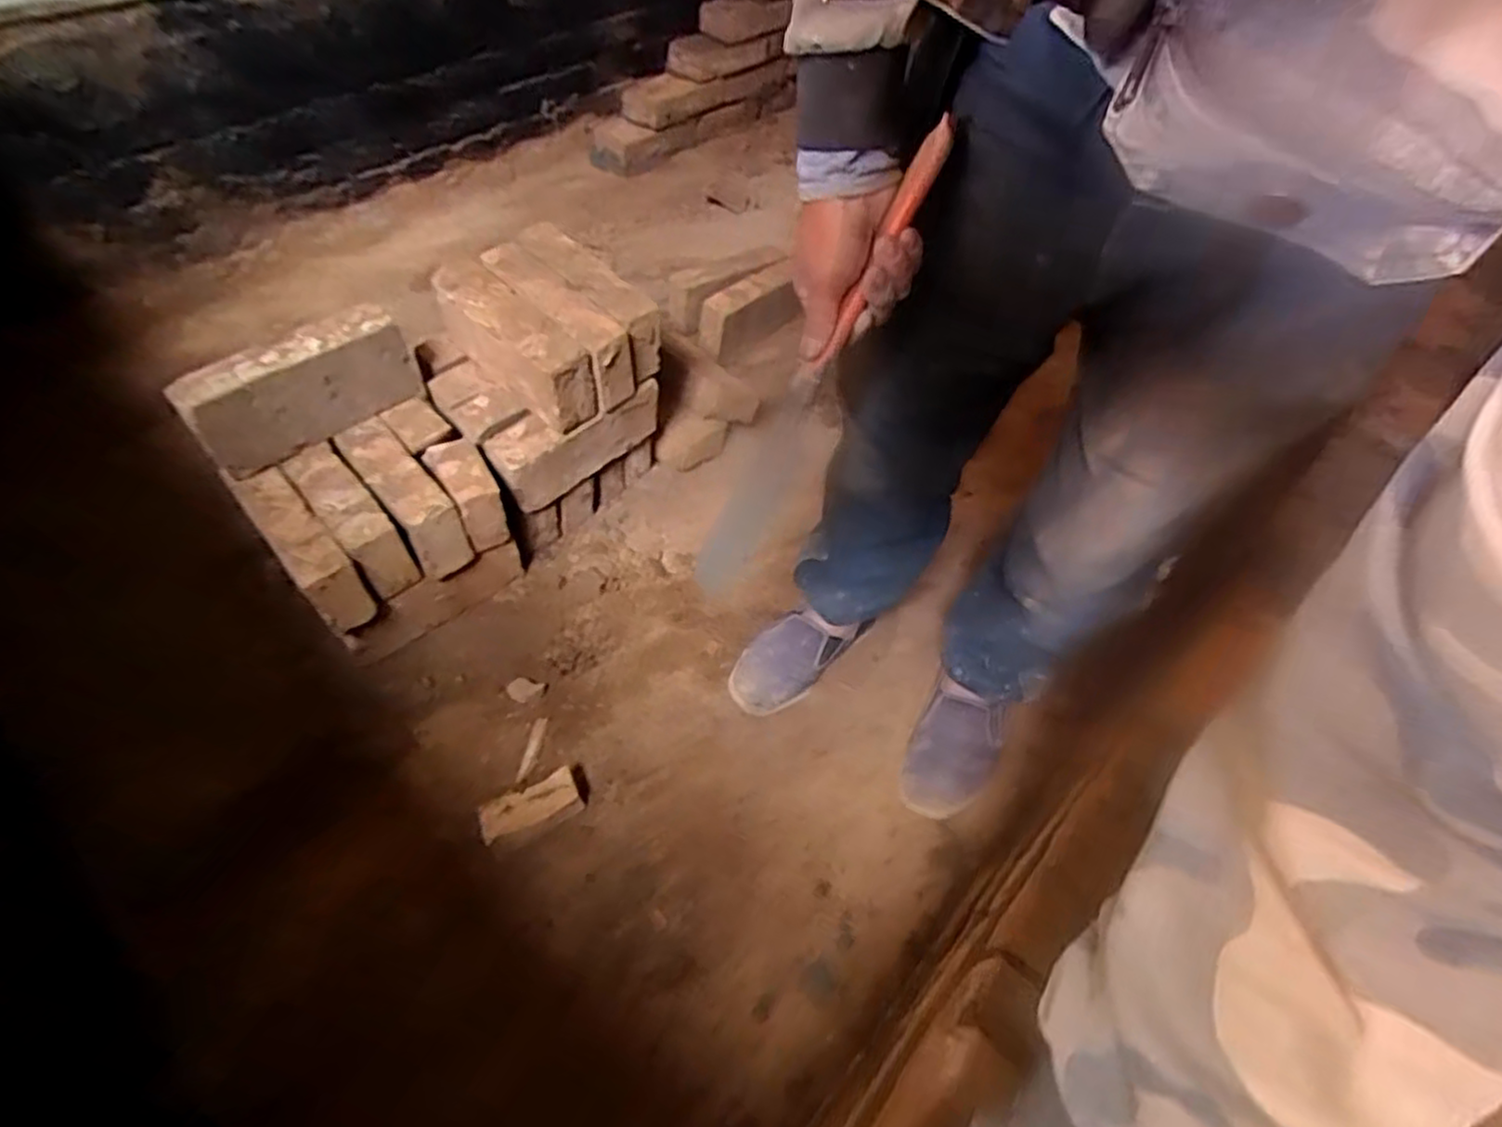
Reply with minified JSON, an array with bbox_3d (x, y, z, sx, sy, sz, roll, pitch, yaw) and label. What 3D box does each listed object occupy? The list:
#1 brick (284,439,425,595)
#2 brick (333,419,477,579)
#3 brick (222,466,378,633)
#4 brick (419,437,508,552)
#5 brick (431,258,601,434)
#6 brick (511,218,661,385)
[{"bbox_3d":[-0.479,-0.054,0.891,0.060,0.093,0.187,-35,65,-25],"label":"brick"},{"bbox_3d":[-0.432,-0.085,0.924,0.062,0.104,0.202,-35,65,-25],"label":"brick"},{"bbox_3d":[-0.524,-0.029,0.859,0.055,0.080,0.221,-37,66,-26],"label":"brick"},{"bbox_3d":[-0.352,-0.087,0.931,0.060,0.102,0.105,-28,62,-22],"label":"brick"},{"bbox_3d":[-0.298,-0.273,0.926,0.254,0.112,0.065,40,61,21],"label":"brick"},{"bbox_3d":[-0.210,-0.343,0.969,0.229,0.106,0.061,39,61,20],"label":"brick"}]

